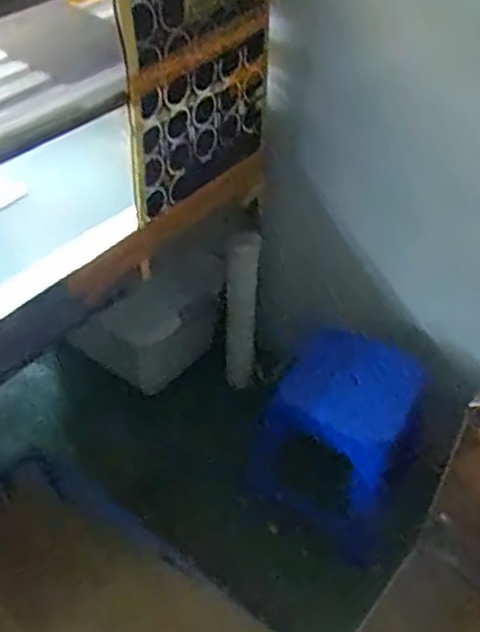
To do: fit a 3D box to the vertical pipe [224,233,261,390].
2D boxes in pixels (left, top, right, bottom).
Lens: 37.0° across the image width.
[{"bbox_3d":[0.003,0.000,1.884,0.083,0.471,0.089,3,46,0],"label":"vertical pipe"}]

